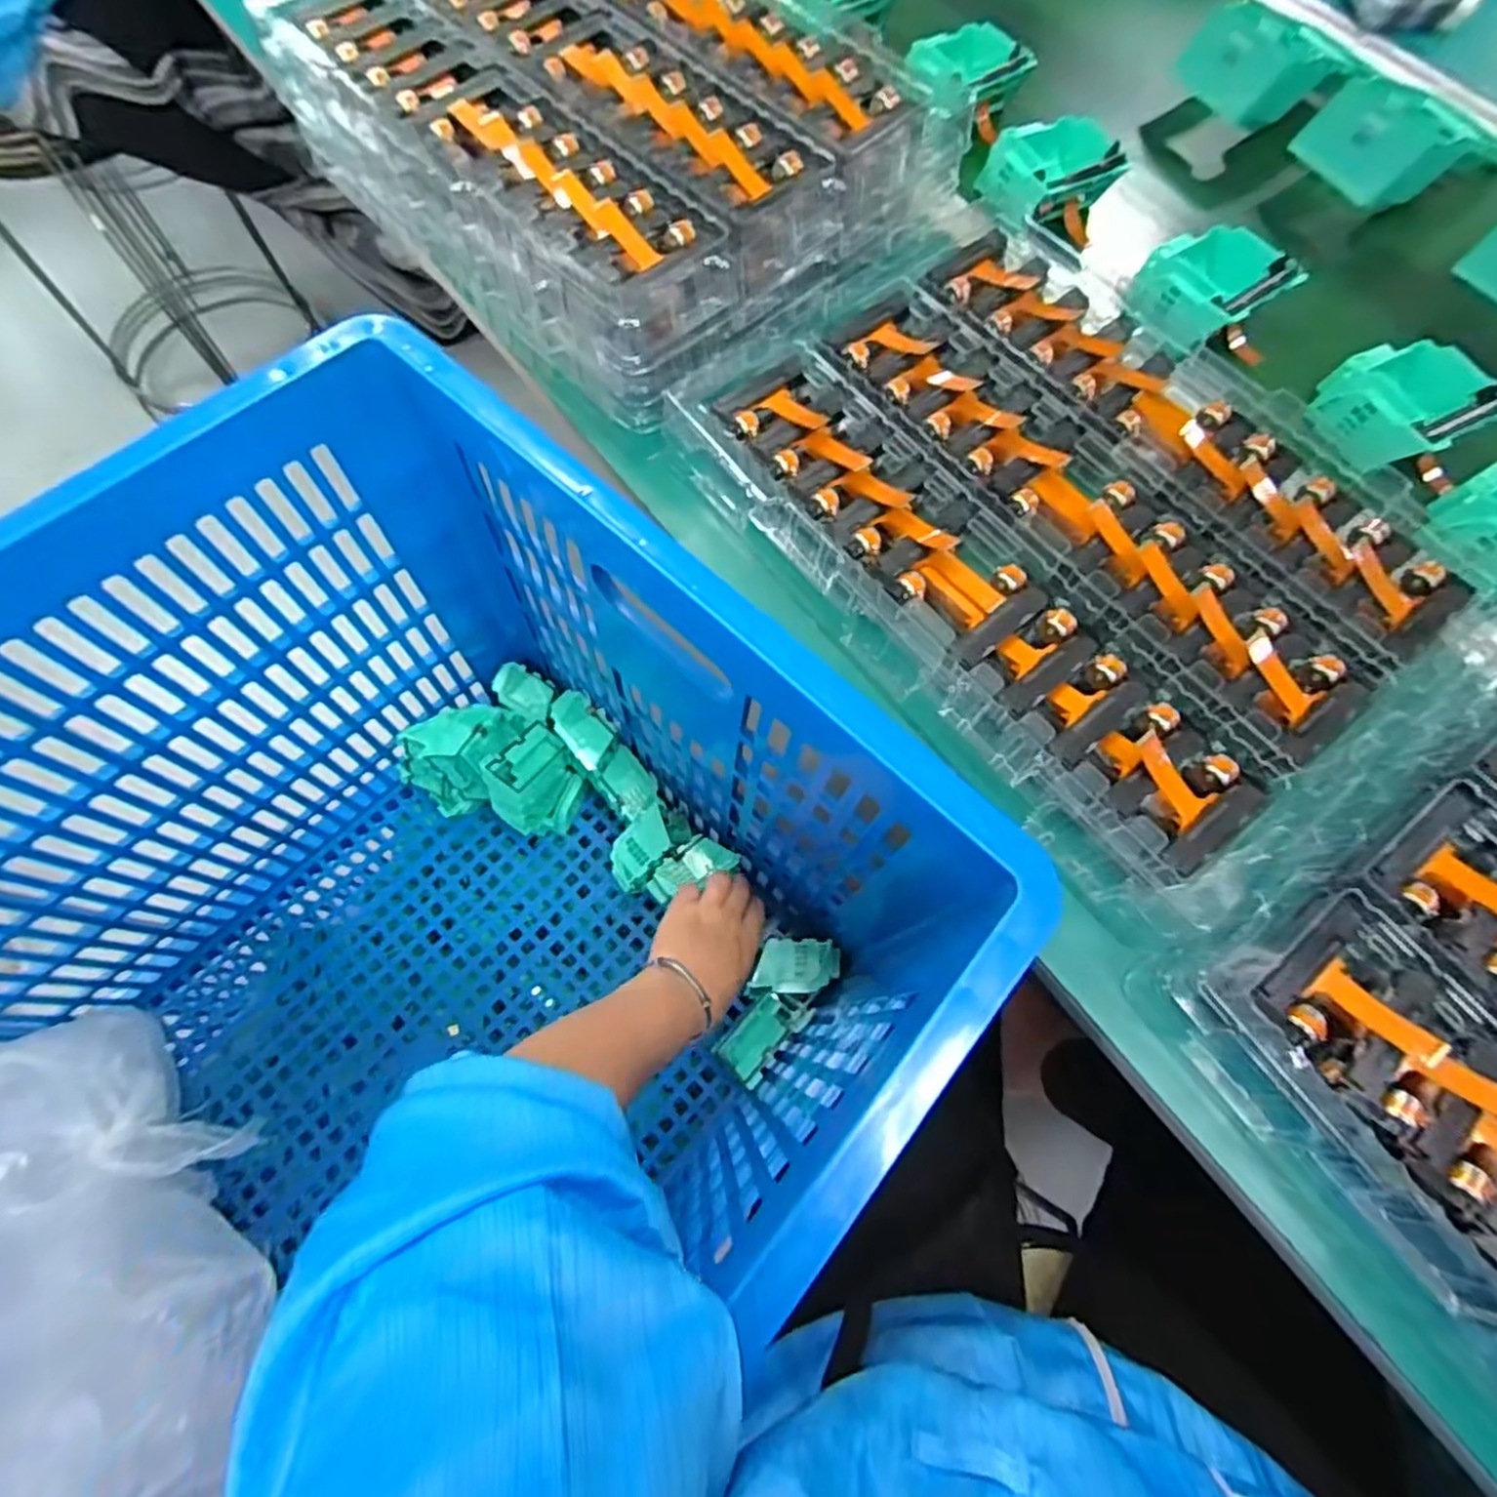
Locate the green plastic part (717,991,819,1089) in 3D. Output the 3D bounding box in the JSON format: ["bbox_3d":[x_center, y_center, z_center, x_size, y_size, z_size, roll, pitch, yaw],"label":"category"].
[{"bbox_3d":[0.014,0.230,0.576,0.072,0.023,0.046,-38,41,-19],"label":"green plastic part"}]

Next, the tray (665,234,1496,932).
[{"bbox_3d":[0.183,-0.124,0.388,0.266,0.037,0.404,-36,75,-13],"label":"tray"}]

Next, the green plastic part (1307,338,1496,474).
[{"bbox_3d":[0.397,-0.210,0.434,0.089,0.031,0.075,-21,72,-9],"label":"green plastic part"}]

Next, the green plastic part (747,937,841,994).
[{"bbox_3d":[0.039,0.180,0.593,0.075,0.018,0.041,0,70,-2],"label":"green plastic part"}]

